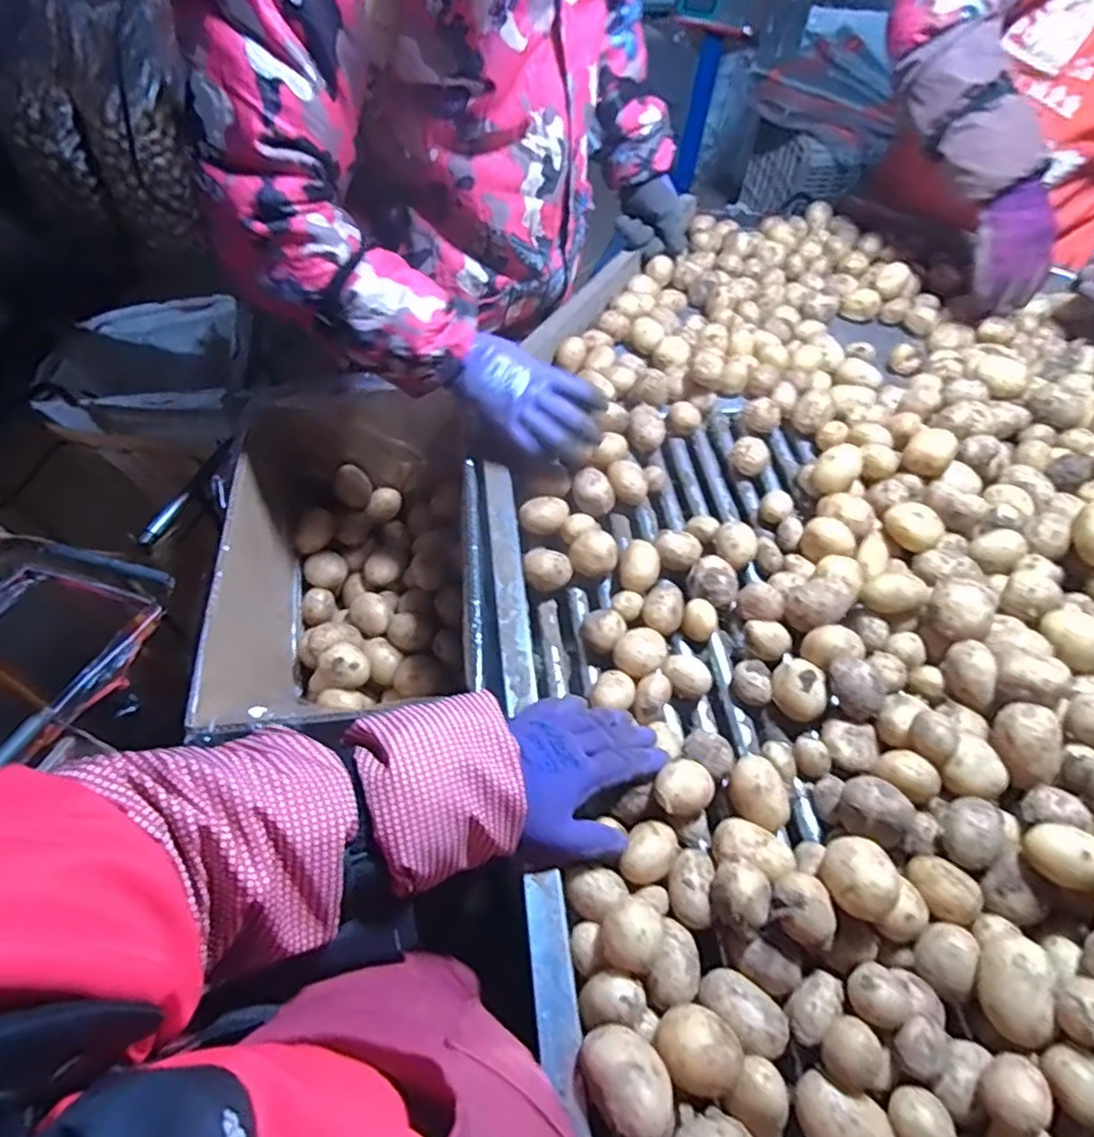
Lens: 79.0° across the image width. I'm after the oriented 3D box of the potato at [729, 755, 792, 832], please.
[{"bbox_3d":[0.167,0.179,0.525,0.048,0.044,0.048,0,57,0],"label":"potato"}]

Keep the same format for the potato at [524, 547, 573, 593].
[{"bbox_3d":[0.001,0.004,0.655,0.047,0.046,0.040,-9,57,-5],"label":"potato"}]

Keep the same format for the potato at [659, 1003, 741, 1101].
[{"bbox_3d":[0.094,0.296,0.406,0.050,0.034,0.043,24,60,16],"label":"potato"}]

